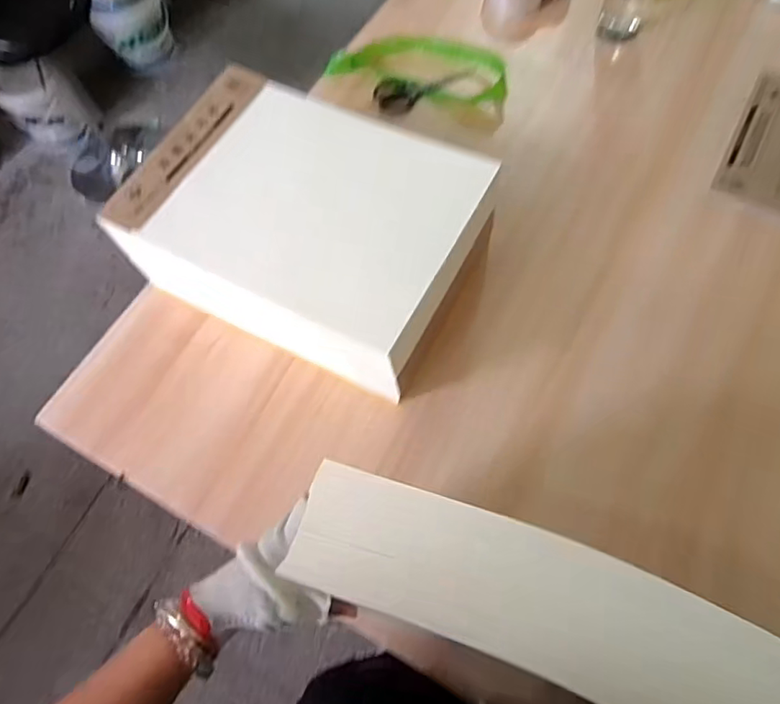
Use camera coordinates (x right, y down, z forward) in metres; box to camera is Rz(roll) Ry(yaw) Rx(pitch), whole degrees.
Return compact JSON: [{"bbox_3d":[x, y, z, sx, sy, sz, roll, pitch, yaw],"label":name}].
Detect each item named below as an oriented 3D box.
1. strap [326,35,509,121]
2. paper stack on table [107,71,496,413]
[{"bbox_3d":[0.049,-0.443,0.880,0.285,0.029,0.101,19,67,13],"label":"strap"},{"bbox_3d":[-0.096,-0.141,0.687,0.370,0.160,0.262,23,68,14],"label":"paper stack on table"}]

